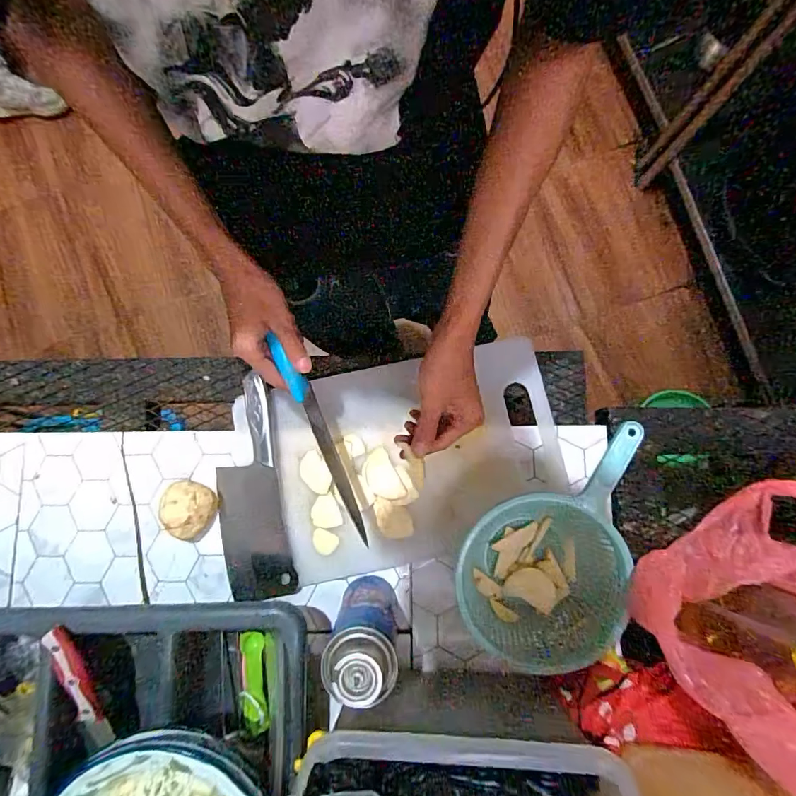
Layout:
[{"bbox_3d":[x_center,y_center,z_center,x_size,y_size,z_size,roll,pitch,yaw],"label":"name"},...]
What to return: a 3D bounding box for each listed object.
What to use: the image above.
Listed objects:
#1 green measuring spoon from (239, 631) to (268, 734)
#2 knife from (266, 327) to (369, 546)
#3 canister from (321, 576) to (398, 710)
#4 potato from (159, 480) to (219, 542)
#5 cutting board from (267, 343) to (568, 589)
[{"bbox_3d":[-0.164,0.318,0.486,0.030,0.018,0.101,-8,79,-1],"label":"green measuring spoon"},{"bbox_3d":[-0.077,0.044,0.441,0.019,0.024,0.221,-24,92,-4],"label":"knife"},{"bbox_3d":[-0.034,0.238,0.439,0.065,0.163,0.062,1,85,2],"label":"canister"},{"bbox_3d":[-0.254,0.136,0.521,0.052,0.043,0.065,21,86,4],"label":"potato"},{"bbox_3d":[0.023,0.072,0.540,0.348,0.020,0.244,-12,80,-1],"label":"cutting board"}]

